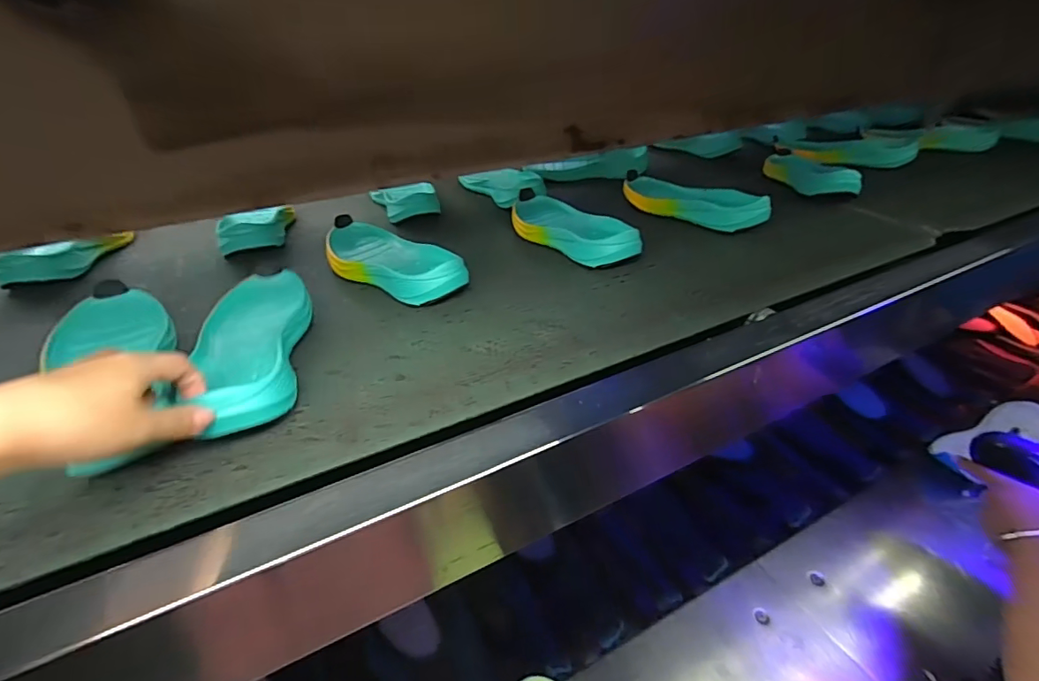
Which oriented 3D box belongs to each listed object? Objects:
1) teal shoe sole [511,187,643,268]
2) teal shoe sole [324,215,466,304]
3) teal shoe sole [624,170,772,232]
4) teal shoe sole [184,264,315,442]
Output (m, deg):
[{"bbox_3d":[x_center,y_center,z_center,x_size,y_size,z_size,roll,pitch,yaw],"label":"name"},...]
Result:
[{"bbox_3d":[0.058,-0.150,0.634,0.090,0.038,0.226,-19,38,-23],"label":"teal shoe sole"},{"bbox_3d":[-0.154,-0.094,0.563,0.088,0.041,0.219,-30,44,-34],"label":"teal shoe sole"},{"bbox_3d":[0.232,-0.203,0.704,0.080,0.038,0.234,-21,39,-25],"label":"teal shoe sole"},{"bbox_3d":[-0.227,-0.002,0.421,0.087,0.038,0.222,-13,34,-16],"label":"teal shoe sole"}]

